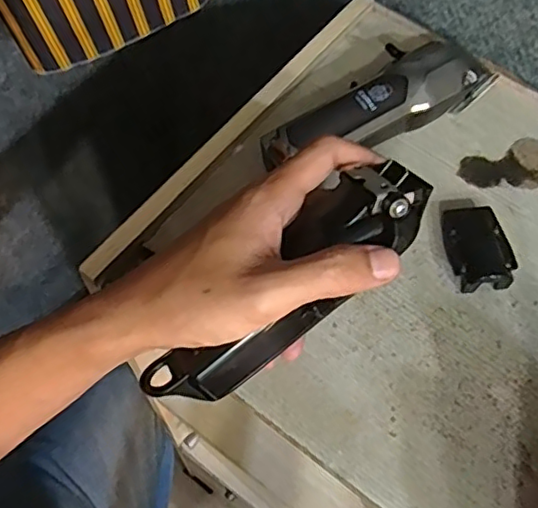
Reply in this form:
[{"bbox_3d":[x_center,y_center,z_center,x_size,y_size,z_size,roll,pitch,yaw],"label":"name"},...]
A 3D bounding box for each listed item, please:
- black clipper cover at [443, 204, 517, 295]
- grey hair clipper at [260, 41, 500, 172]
[{"bbox_3d":[0.126,-0.003,0.373,0.039,0.017,0.052,-8,64,-8],"label":"black clipper cover"},{"bbox_3d":[0.069,-0.100,0.394,0.163,0.034,0.049,-27,68,-16],"label":"grey hair clipper"}]

